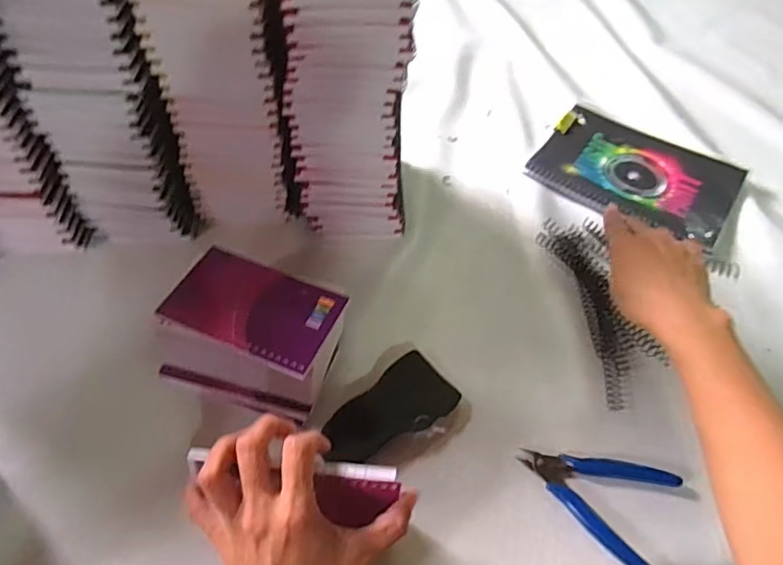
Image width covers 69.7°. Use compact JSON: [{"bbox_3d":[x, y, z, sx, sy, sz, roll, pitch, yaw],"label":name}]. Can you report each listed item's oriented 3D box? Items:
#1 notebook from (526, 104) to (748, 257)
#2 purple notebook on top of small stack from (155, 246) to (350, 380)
[{"bbox_3d":[0.286,-0.128,0.654,0.216,0.014,0.163,30,57,17],"label":"notebook"},{"bbox_3d":[-0.108,0.020,0.449,0.129,0.007,0.081,21,55,11],"label":"purple notebook on top of small stack"}]

